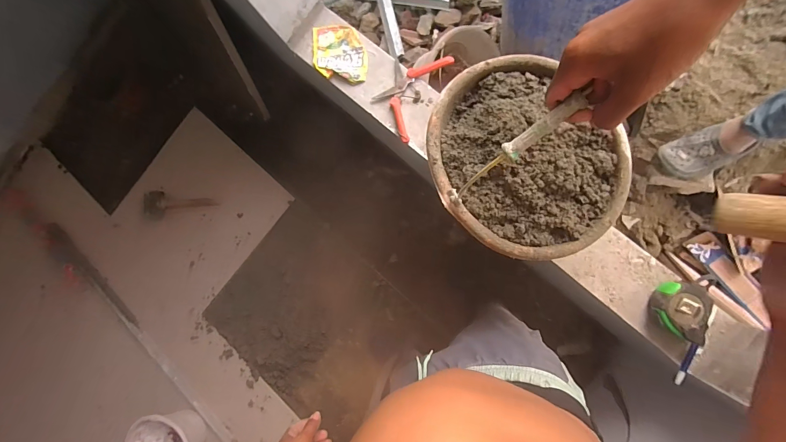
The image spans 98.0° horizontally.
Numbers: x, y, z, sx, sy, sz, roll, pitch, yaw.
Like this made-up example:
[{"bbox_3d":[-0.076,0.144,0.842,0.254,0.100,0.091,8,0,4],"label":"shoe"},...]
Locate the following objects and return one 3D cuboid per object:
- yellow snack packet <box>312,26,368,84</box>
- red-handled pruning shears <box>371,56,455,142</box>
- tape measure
[{"bbox_3d":[-0.116,-0.364,0.740,0.119,0.019,0.129,-1,87,10],"label":"yellow snack packet"},{"bbox_3d":[0.028,-0.271,0.705,0.112,0.032,0.185,31,93,11],"label":"red-handled pruning shears"},{"bbox_3d":[0.487,0.144,0.577,0.079,0.040,0.105,6,88,11],"label":"tape measure"}]

